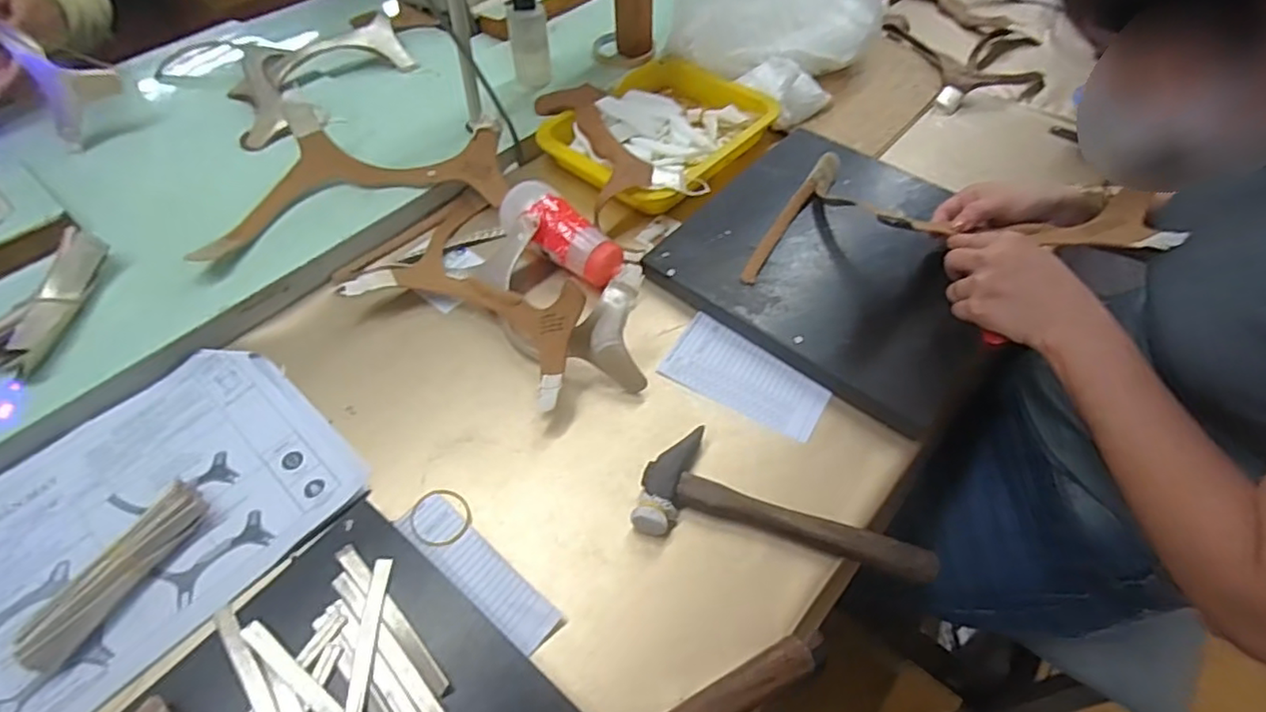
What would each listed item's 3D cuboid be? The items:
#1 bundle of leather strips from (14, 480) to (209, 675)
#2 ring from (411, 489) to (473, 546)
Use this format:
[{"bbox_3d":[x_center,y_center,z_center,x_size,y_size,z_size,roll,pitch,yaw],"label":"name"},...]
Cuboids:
[{"bbox_3d":[-0.362,0.147,0.436,0.032,0.036,0.131,21,56,14],"label":"bundle of leather strips"},{"bbox_3d":[-0.146,0.122,0.475,0.044,0.004,0.048,3,47,-4],"label":"ring"}]

